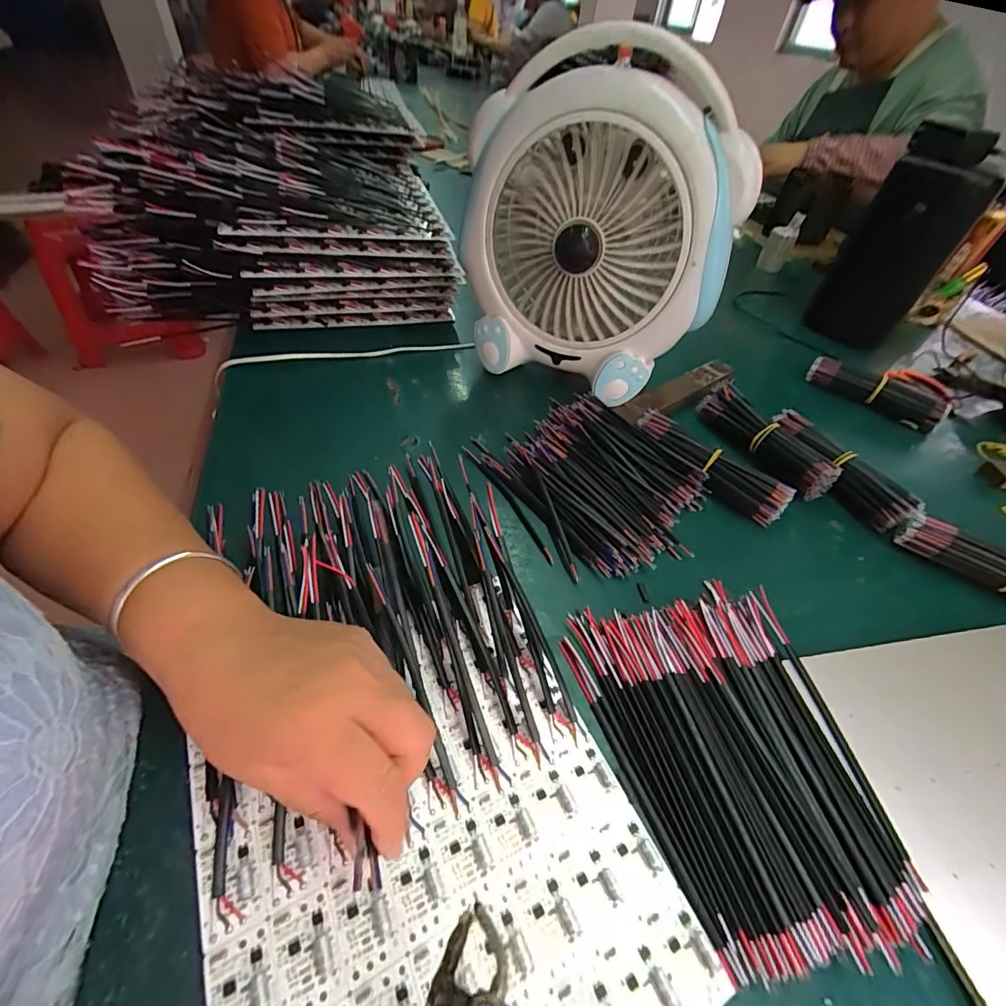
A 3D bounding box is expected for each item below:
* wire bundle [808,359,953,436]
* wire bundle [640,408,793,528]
[{"bbox_3d":[0.439,-0.135,0.536,0.141,0.031,0.045,31,52,20],"label":"wire bundle"},{"bbox_3d":[0.188,-0.033,0.420,0.144,0.036,0.032,38,55,26],"label":"wire bundle"}]

